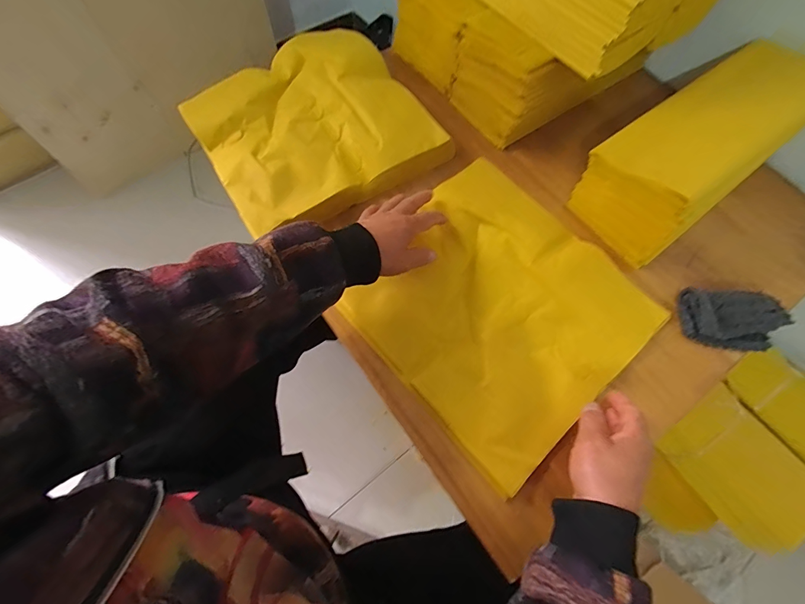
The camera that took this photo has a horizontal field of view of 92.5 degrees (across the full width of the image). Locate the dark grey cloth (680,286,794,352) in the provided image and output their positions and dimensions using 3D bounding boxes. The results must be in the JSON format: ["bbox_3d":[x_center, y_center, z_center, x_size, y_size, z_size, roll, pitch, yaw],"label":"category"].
[{"bbox_3d":[0.395,0.021,0.461,0.104,0.032,0.067,5,68,-1],"label":"dark grey cloth"}]

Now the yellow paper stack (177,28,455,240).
[{"bbox_3d":[-0.131,-0.257,0.539,0.295,0.047,0.288,-30,72,-14],"label":"yellow paper stack"}]

